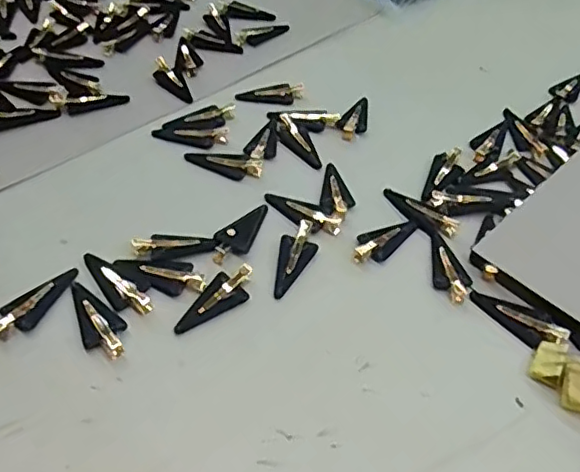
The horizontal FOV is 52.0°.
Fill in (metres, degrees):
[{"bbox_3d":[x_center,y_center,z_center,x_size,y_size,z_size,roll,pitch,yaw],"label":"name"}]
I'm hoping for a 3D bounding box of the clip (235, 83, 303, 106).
[{"bbox_3d":[-0.018,-0.126,0.525,0.058,0.010,0.025,-1,49,-4],"label":"clip"}]

